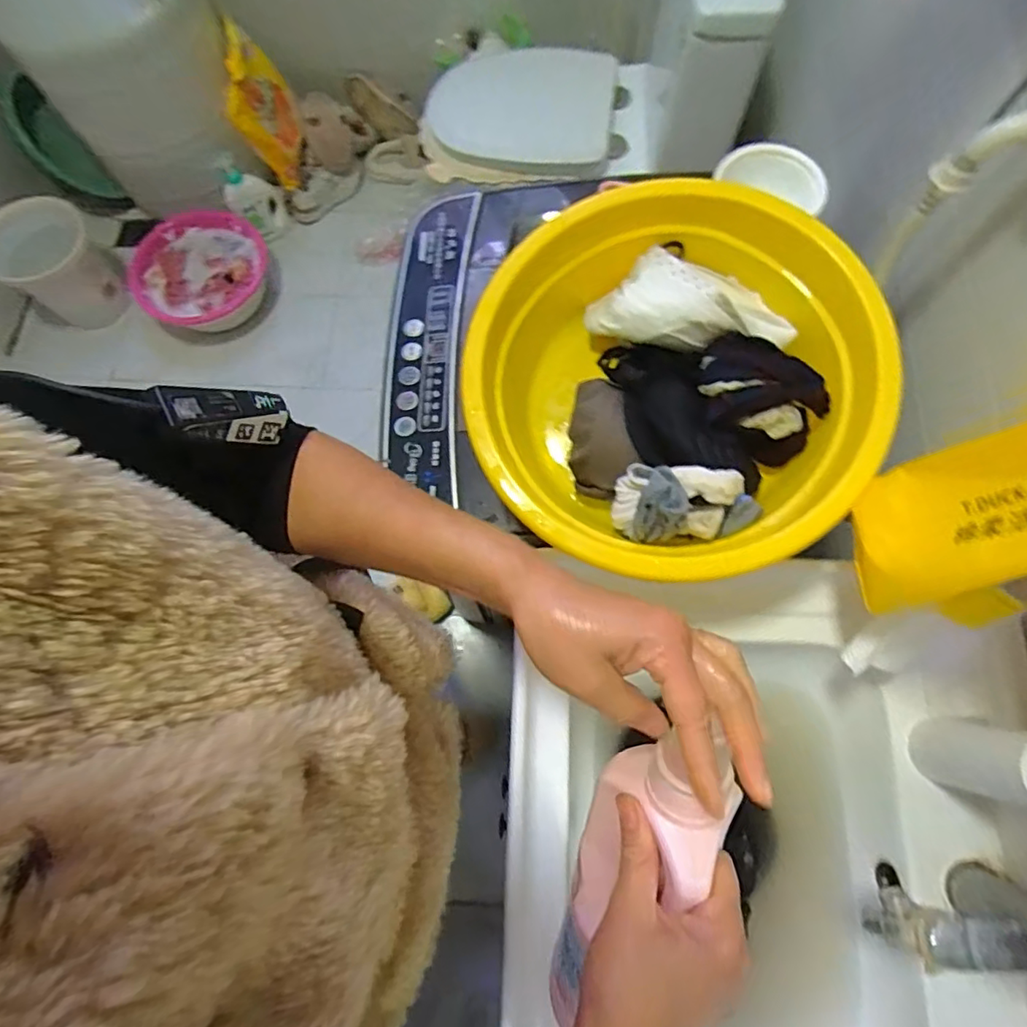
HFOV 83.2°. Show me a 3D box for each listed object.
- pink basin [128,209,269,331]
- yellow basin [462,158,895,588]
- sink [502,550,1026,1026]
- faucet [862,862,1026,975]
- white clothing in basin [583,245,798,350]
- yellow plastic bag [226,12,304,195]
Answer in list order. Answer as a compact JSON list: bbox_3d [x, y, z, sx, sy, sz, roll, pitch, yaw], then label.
[{"bbox_3d":[-0.848,-0.650,1.576,0.340,0.128,0.327,0,74,1],"label":"pink basin"},{"bbox_3d":[0.139,-0.105,0.558,0.346,0.184,0.347,0,74,1],"label":"yellow basin"},{"bbox_3d":[0.224,0.342,0.552,0.456,0.163,0.577,3,74,2],"label":"sink"},{"bbox_3d":[0.354,0.302,0.417,0.150,0.210,0.040,0,74,1],"label":"faucet"},{"bbox_3d":[0.166,-0.207,0.555,0.199,0.055,0.090,13,74,19],"label":"white clothing in basin"},{"bbox_3d":[-0.650,-1.063,1.533,0.086,0.355,0.263,12,74,4],"label":"yellow plastic bag"}]

